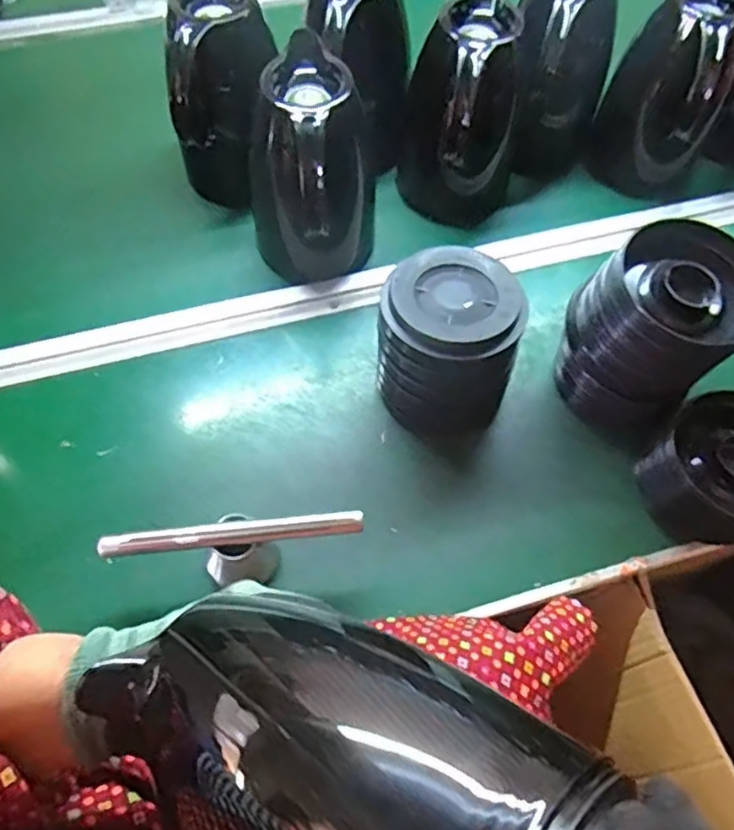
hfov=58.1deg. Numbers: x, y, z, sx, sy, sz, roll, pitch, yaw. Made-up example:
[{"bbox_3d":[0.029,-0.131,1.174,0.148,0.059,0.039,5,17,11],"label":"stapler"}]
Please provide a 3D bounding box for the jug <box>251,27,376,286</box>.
[{"bbox_3d":[-0.057,-0.225,0.639,0.112,0.195,0.118,1,61,-2],"label":"jug"}]

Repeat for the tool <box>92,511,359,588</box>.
[{"bbox_3d":[-0.106,0.111,0.539,0.203,0.070,0.041,-2,61,-3],"label":"tool"}]

